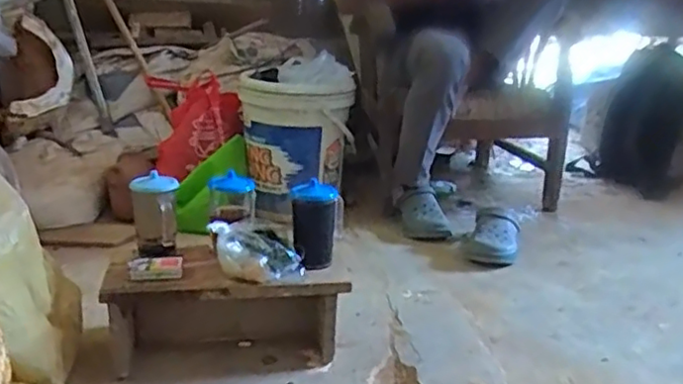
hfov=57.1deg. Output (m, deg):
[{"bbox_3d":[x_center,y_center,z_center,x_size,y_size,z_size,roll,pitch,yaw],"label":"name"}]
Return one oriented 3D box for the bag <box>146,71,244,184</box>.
[{"bbox_3d":[-0.375,-0.171,1.631,0.224,0.210,0.198,-3,17,-12],"label":"bag"}]

